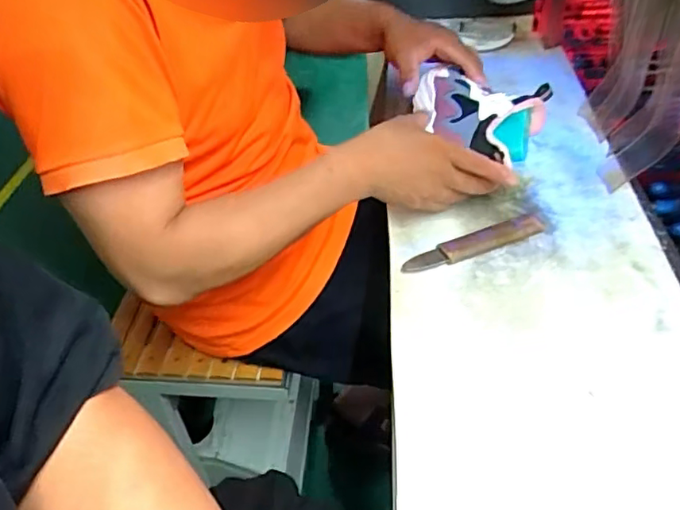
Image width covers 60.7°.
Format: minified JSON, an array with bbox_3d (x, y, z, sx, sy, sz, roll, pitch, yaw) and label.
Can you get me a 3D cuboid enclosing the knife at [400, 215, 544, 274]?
[{"bbox_3d":[0.145,-0.011,0.627,0.163,0.018,0.027,-18,43,-13],"label":"knife"}]

